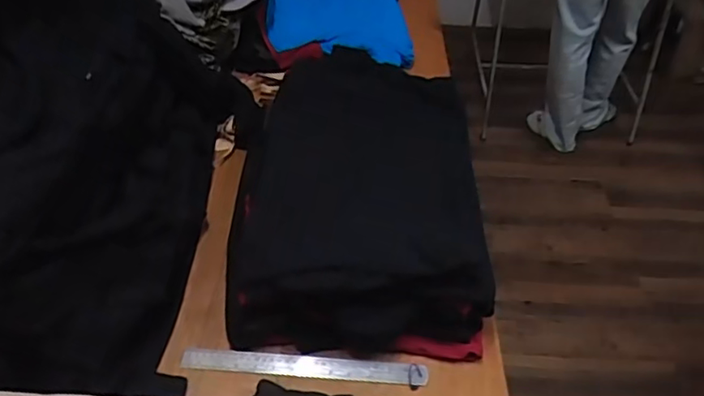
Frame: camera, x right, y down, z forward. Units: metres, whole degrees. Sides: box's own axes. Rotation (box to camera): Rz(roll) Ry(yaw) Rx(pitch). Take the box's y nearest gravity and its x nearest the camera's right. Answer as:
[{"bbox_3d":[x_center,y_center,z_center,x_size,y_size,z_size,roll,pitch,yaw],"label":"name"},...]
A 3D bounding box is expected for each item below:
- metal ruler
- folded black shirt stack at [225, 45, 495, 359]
[{"bbox_3d":[-0.062,0.224,0.790,0.322,0.008,0.028,4,57,2],"label":"metal ruler"},{"bbox_3d":[0.016,-0.022,0.943,0.348,0.130,0.530,2,44,1],"label":"folded black shirt stack"}]

